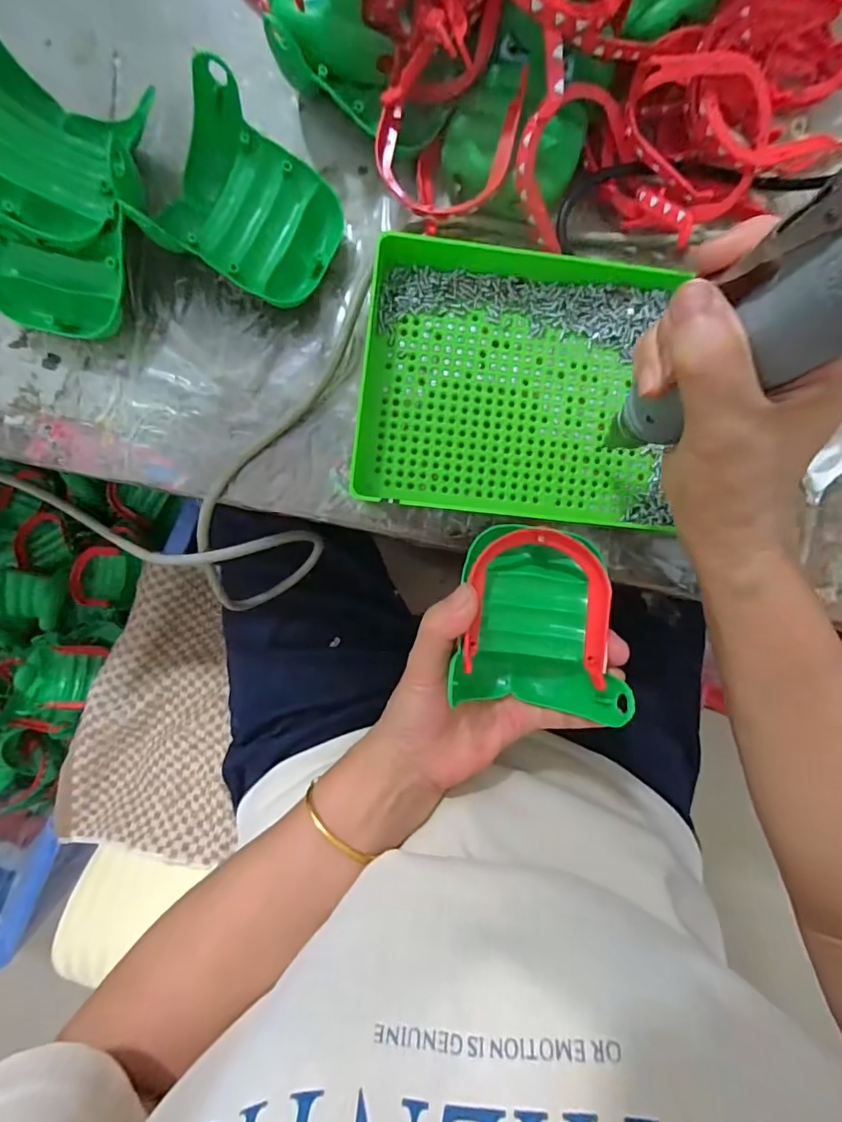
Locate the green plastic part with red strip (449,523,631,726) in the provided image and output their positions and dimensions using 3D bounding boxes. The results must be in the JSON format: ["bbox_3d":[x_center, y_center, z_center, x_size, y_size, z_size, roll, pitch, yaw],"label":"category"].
[{"bbox_3d":[0.061,0.033,0.280,0.081,0.051,0.099,6,90,-5],"label":"green plastic part with red strip"}]

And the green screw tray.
[{"bbox_3d":[0.058,-0.104,0.314,0.183,0.034,0.150,6,90,-3],"label":"green screw tray"}]

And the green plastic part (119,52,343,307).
[{"bbox_3d":[-0.101,-0.195,0.291,0.101,0.050,0.089,33,89,-3],"label":"green plastic part"}]

